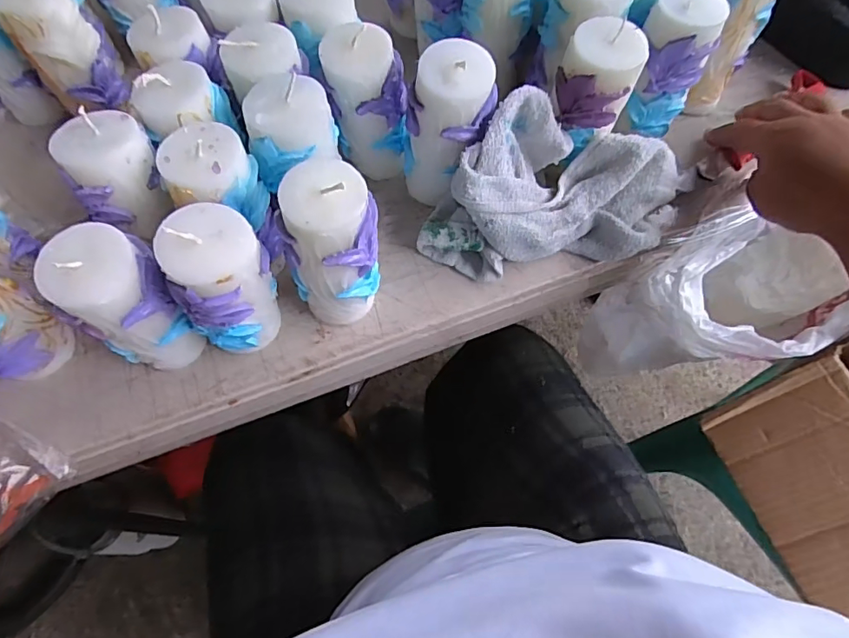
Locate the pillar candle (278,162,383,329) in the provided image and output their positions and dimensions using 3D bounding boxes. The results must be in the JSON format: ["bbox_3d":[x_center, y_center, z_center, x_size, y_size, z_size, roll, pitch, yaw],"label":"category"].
[{"bbox_3d":[-0.052,-0.039,0.311,0.046,0.116,0.051,25,68,11],"label":"pillar candle"}]

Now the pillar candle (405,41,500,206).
[{"bbox_3d":[0.015,-0.124,0.341,0.059,0.108,0.047,4,66,2],"label":"pillar candle"}]

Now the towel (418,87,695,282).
[{"bbox_3d":[0.097,-0.089,0.348,0.201,0.090,0.080,-7,66,-3],"label":"towel"}]

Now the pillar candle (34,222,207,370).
[{"bbox_3d":[-0.166,-0.004,0.298,0.049,0.110,0.052,32,70,14],"label":"pillar candle"}]

